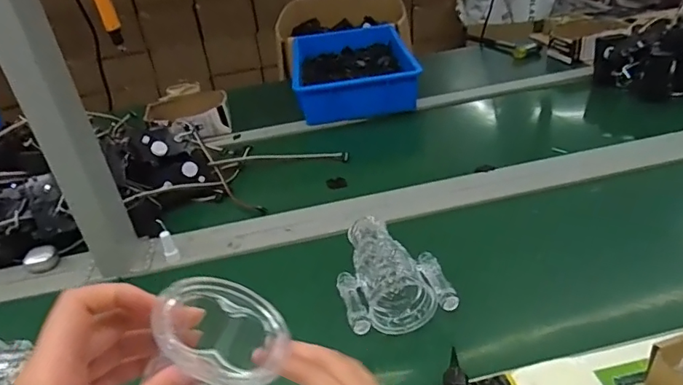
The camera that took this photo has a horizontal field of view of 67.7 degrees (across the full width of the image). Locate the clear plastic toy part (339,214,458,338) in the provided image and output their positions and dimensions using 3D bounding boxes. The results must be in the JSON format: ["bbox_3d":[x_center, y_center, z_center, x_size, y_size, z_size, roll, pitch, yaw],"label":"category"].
[{"bbox_3d":[0.057,0.094,0.649,0.124,0.052,0.192,-9,34,-5],"label":"clear plastic toy part"}]

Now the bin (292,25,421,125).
[{"bbox_3d":[0.023,-0.303,1.257,0.269,0.098,0.384,-8,32,-1],"label":"bin"}]

